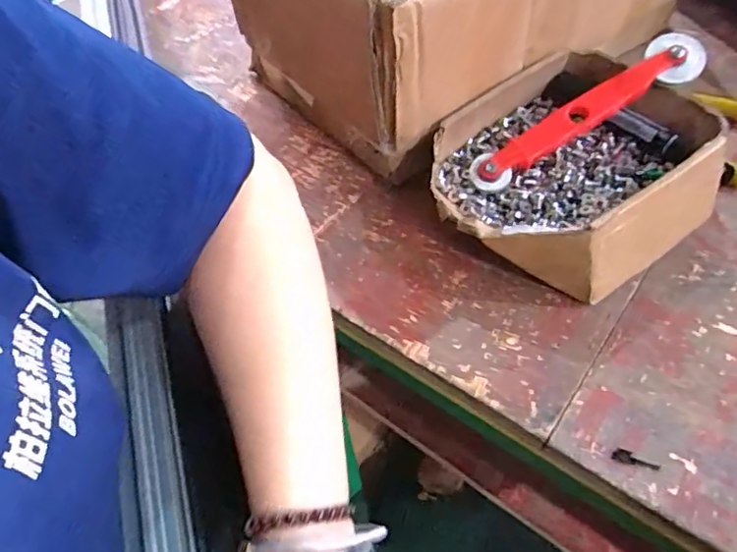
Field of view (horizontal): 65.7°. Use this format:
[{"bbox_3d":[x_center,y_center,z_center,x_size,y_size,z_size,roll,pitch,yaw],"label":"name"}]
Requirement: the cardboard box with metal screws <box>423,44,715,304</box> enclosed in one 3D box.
[{"bbox_3d":[0.158,-0.081,0.440,0.218,0.067,0.169,-32,56,-18],"label":"cardboard box with metal screws"}]

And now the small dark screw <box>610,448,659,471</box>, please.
[{"bbox_3d":[0.157,0.108,0.336,0.026,0.004,0.008,14,55,15],"label":"small dark screw"}]

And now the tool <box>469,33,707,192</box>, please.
[{"bbox_3d":[0.167,-0.128,0.450,0.193,0.026,0.034,-31,54,7],"label":"tool"}]

